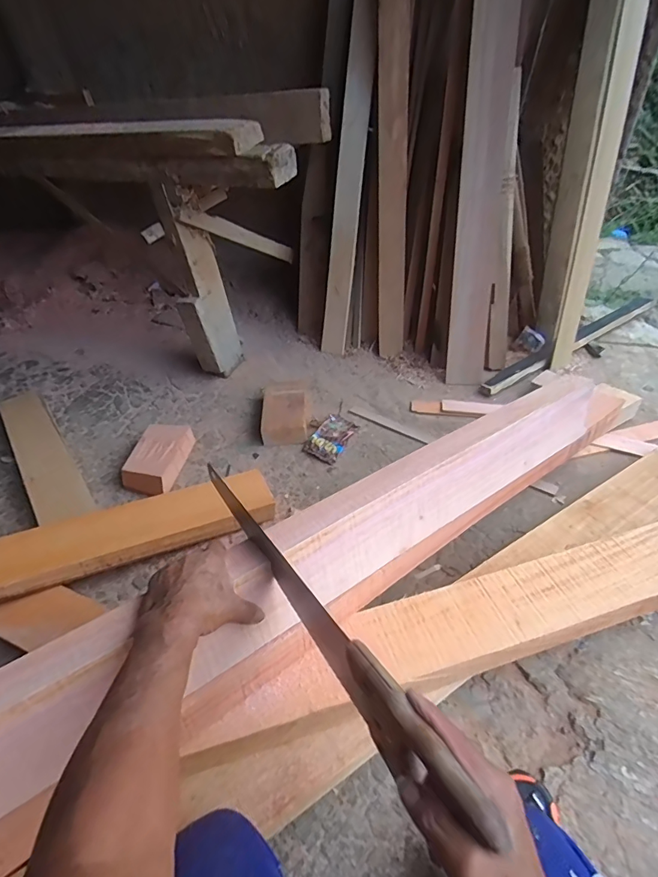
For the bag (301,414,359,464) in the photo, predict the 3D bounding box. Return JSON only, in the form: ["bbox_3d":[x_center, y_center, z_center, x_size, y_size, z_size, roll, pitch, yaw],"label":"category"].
[{"bbox_3d":[0.009,-0.007,1.247,0.100,0.027,0.164,25,50,26],"label":"bag"}]

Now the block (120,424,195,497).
[{"bbox_3d":[-0.456,0.051,1.212,0.137,0.057,0.226,3,44,7],"label":"block"}]

